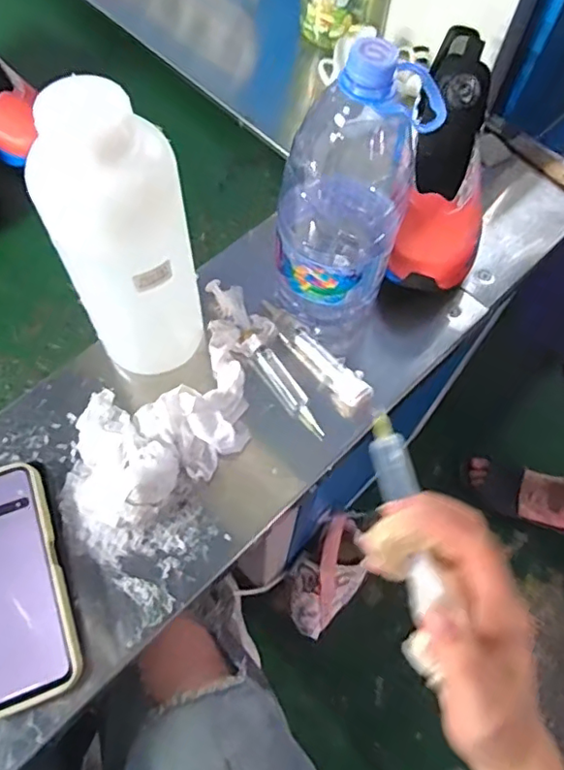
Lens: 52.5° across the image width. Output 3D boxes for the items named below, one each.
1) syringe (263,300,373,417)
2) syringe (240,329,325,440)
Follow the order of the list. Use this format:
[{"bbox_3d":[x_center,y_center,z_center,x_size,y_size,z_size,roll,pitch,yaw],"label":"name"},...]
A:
[{"bbox_3d":[0.029,-0.029,0.535,0.025,0.021,0.139,-38,70,-20],"label":"syringe"},{"bbox_3d":[0.001,-0.002,0.523,0.023,0.021,0.118,-32,69,-18],"label":"syringe"}]

